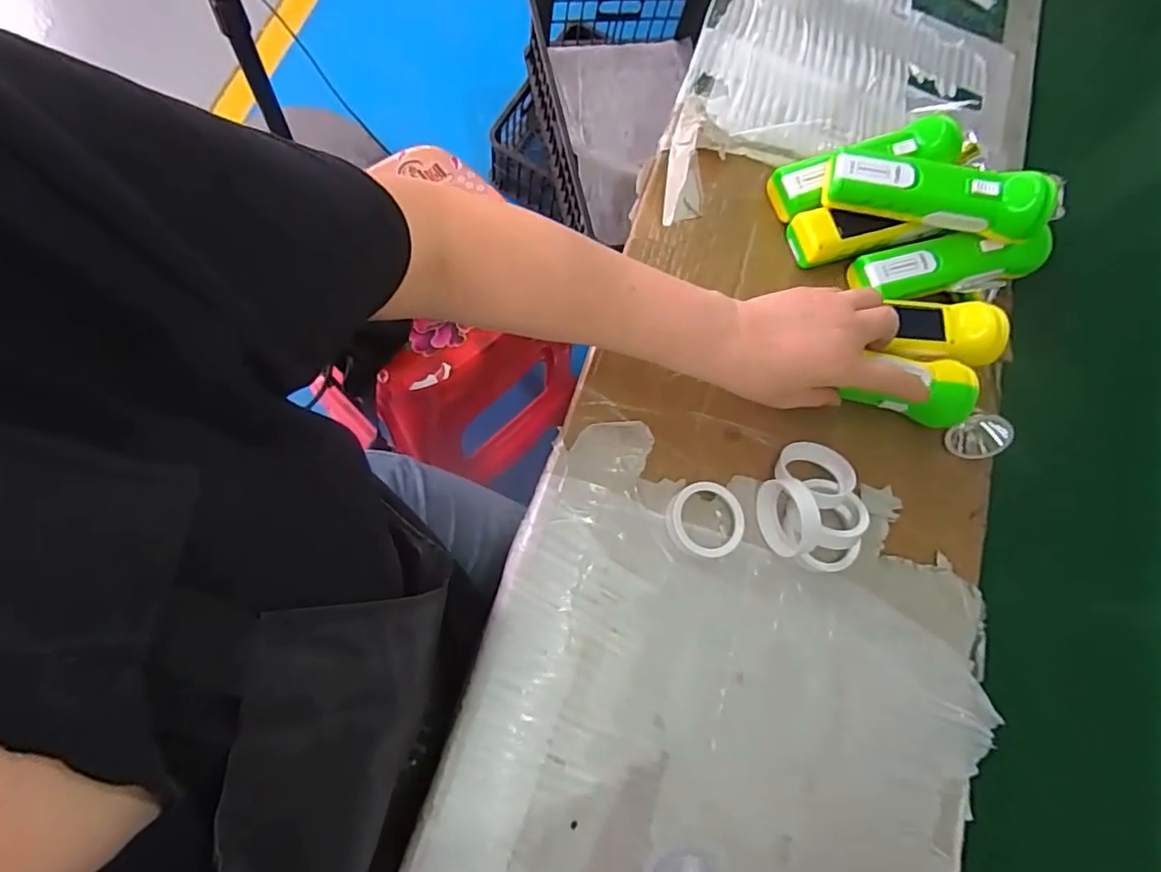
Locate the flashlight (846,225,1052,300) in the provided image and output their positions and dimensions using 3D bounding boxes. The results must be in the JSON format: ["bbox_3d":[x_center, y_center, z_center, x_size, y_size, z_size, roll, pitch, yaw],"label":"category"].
[{"bbox_3d":[0.292,-0.140,0.466,0.151,0.032,0.043,-10,76,-4],"label":"flashlight"}]

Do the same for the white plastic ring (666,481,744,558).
[{"bbox_3d":[0.088,0.059,0.414,0.051,0.014,0.052,2,76,-8],"label":"white plastic ring"}]

